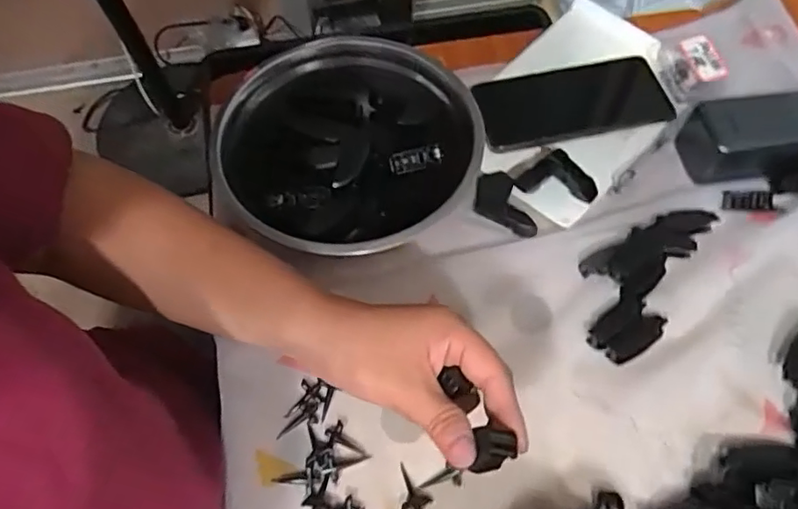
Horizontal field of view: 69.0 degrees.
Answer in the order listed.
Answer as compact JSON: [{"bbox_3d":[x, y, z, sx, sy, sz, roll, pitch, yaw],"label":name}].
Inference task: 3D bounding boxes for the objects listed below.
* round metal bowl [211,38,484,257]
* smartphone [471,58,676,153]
[{"bbox_3d":[-0.041,-0.078,0.474,0.204,0.061,0.197,-1,61,1],"label":"round metal bowl"},{"bbox_3d":[0.154,-0.136,0.521,0.161,0.009,0.078,-11,61,-4],"label":"smartphone"}]

